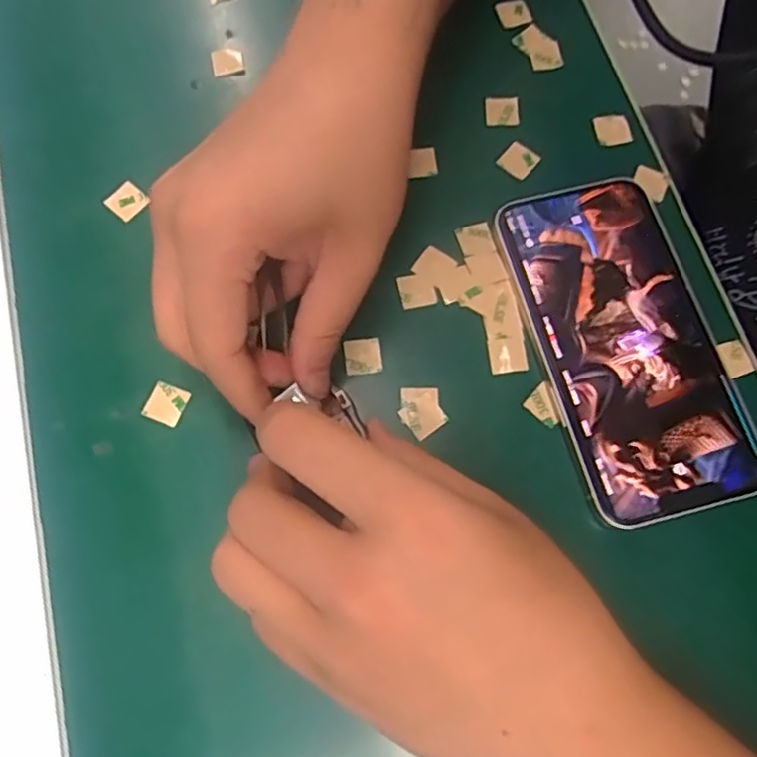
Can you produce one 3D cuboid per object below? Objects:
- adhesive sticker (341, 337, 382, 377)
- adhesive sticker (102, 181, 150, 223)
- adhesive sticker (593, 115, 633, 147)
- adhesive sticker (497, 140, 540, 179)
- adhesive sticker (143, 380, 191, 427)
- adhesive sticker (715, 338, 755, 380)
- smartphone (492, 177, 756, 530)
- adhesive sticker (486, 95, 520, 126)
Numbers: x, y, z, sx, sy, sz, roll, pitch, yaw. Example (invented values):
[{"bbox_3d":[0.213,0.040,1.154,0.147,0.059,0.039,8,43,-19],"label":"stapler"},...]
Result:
[{"bbox_3d":[-0.006,-0.010,0.270,0.015,0.004,0.016,-6,74,-2],"label":"adhesive sticker"},{"bbox_3d":[-0.114,-0.081,0.292,0.014,0.005,0.016,43,78,11],"label":"adhesive sticker"},{"bbox_3d":[0.112,-0.119,0.308,0.016,0.004,0.016,-7,76,5],"label":"adhesive sticker"},{"bbox_3d":[0.066,-0.102,0.302,0.016,0.004,0.015,38,84,8],"label":"adhesive sticker"},{"bbox_3d":[-0.087,0.010,0.263,0.016,0.004,0.016,20,75,6],"label":"adhesive sticker"},{"bbox_3d":[0.151,-0.009,0.273,0.011,0.004,0.016,-21,75,-6],"label":"adhesive sticker"},{"bbox_3d":[0.102,-0.017,0.269,0.070,0.008,0.144,-14,74,-4],"label":"smartphone"},{"bbox_3d":[0.060,-0.129,0.309,0.016,0.004,0.016,-1,74,0],"label":"adhesive sticker"}]

